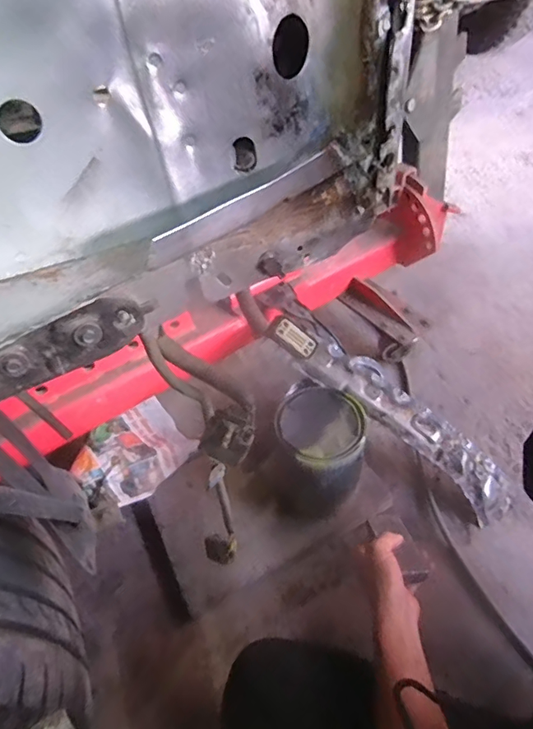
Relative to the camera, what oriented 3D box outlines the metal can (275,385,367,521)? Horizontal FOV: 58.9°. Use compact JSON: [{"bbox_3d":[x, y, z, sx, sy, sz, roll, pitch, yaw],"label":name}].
[{"bbox_3d":[0.101,0.167,0.886,0.141,0.194,0.150,-3,48,3],"label":"metal can"}]

